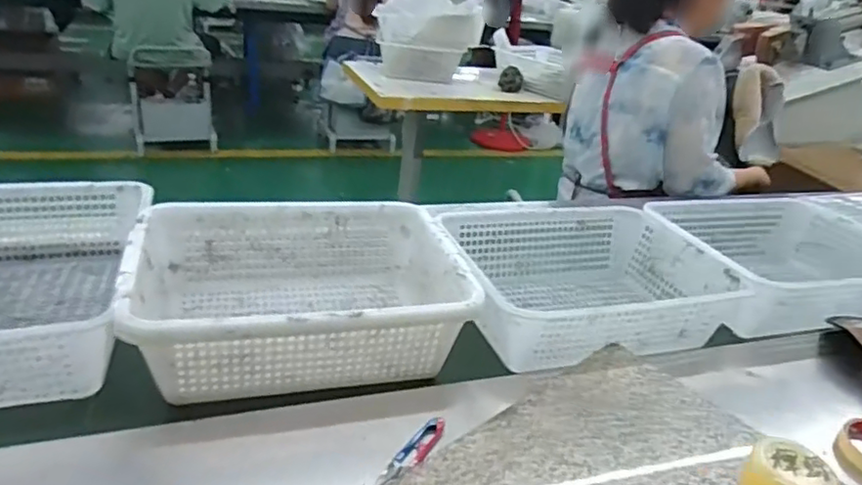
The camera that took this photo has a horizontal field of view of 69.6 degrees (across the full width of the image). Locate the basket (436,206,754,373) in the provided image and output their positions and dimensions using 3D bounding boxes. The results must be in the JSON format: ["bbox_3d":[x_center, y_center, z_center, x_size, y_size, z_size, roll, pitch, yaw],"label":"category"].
[{"bbox_3d":[0.216,0.059,0.925,0.375,0.118,0.294,-2,28,-17],"label":"basket"}]

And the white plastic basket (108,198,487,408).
[{"bbox_3d":[-0.165,0.065,0.790,0.386,0.135,0.309,-3,29,-19],"label":"white plastic basket"}]

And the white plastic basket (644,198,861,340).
[{"bbox_3d":[0.588,0.046,1.060,0.427,0.143,0.308,-3,29,-19],"label":"white plastic basket"}]

